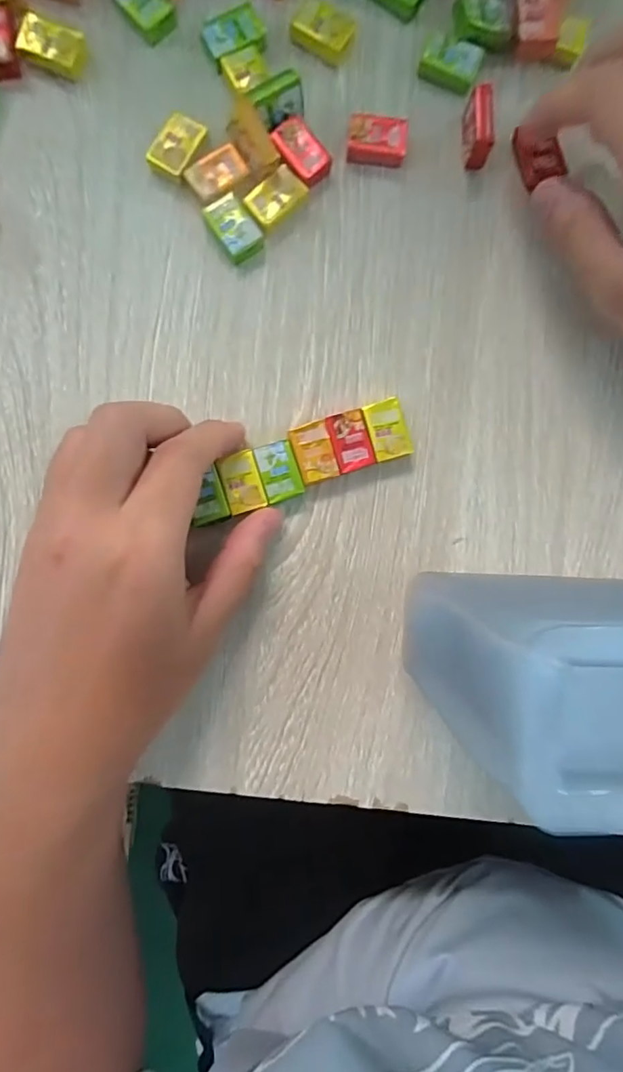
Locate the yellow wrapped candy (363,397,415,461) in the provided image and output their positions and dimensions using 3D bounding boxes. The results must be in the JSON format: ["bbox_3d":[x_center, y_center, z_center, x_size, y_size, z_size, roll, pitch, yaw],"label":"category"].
[{"bbox_3d":[0.034,-0.047,0.232,0.017,0.008,0.026,-16,92,-3],"label":"yellow wrapped candy"}]

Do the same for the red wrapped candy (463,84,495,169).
[{"bbox_3d":[0.073,-0.180,0.229,0.009,0.017,0.028,-3,91,-3],"label":"red wrapped candy"}]

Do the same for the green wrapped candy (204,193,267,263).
[{"bbox_3d":[-0.034,-0.135,0.230,0.017,0.009,0.027,-36,92,-2],"label":"green wrapped candy"}]

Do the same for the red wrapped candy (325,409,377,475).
[{"bbox_3d":[0.018,-0.042,0.232,0.017,0.008,0.026,-15,91,-3],"label":"red wrapped candy"}]

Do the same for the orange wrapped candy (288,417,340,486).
[{"bbox_3d":[0.001,-0.037,0.231,0.017,0.008,0.026,-17,92,-3],"label":"orange wrapped candy"}]

